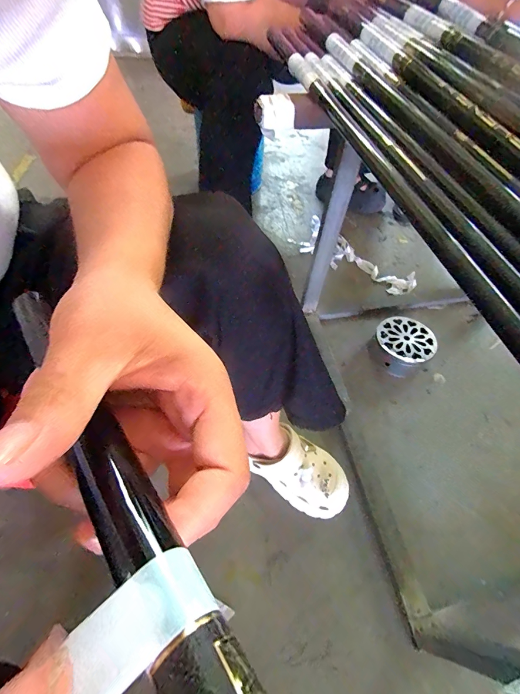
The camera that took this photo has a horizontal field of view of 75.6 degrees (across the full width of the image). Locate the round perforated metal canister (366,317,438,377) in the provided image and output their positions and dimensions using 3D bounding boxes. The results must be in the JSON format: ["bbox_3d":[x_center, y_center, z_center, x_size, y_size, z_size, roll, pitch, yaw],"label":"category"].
[{"bbox_3d":[0.339,-0.004,0.807,0.132,0.065,0.131,2,56,-3],"label":"round perforated metal canister"}]

